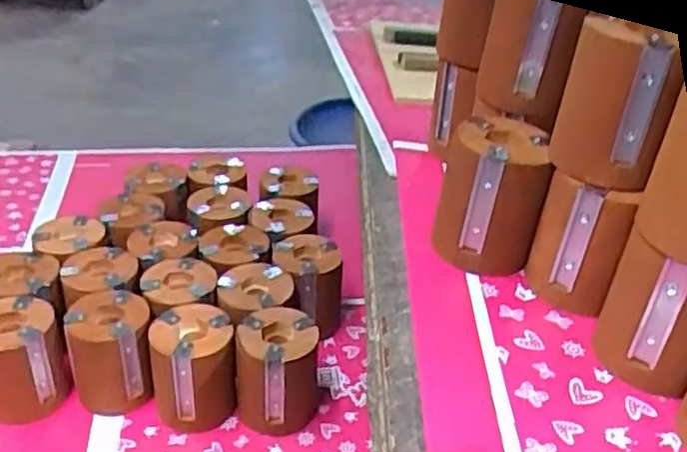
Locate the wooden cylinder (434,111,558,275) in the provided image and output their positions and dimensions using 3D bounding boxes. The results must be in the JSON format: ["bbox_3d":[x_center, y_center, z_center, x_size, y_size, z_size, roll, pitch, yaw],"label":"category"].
[{"bbox_3d":[0.113,-0.025,0.570,0.073,0.103,0.081,7,32,1],"label":"wooden cylinder"}]

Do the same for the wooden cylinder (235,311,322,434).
[{"bbox_3d":[-0.065,0.145,0.722,0.077,0.099,0.075,3,33,-2],"label":"wooden cylinder"}]

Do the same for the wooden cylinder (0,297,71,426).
[{"bbox_3d":[-0.319,0.132,0.714,0.082,0.099,0.072,-9,35,-20],"label":"wooden cylinder"}]

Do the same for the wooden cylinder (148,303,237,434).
[{"bbox_3d":[-0.151,0.141,0.722,0.078,0.100,0.080,-6,34,-16],"label":"wooden cylinder"}]

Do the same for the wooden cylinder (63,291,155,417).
[{"bbox_3d":[-0.235,0.128,0.734,0.079,0.097,0.079,-3,33,-12],"label":"wooden cylinder"}]

